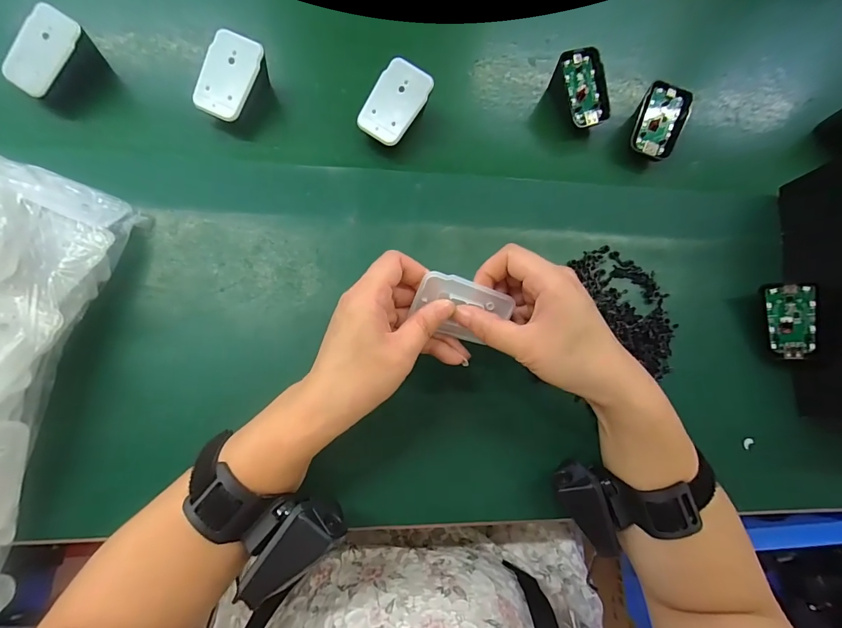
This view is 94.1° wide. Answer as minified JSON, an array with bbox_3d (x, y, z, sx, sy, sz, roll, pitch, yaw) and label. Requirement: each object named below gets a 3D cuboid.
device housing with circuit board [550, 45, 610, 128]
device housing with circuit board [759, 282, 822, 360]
[{"bbox_3d":[0.159,-0.219,0.386,0.042,0.023,0.070,-14,98,-5],"label":"device housing with circuit board"},{"bbox_3d":[0.334,0.006,0.354,0.008,0.037,0.067,-9,94,-41],"label":"device housing with circuit board"}]

